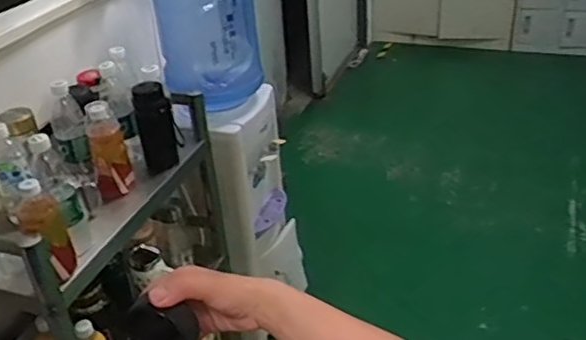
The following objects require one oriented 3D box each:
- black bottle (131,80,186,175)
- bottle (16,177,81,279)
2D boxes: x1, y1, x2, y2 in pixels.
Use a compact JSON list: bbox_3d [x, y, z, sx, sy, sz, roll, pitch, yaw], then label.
[{"bbox_3d":[-0.285,-0.099,1.337,0.087,0.191,0.072,-10,33,-9],"label":"black bottle"},{"bbox_3d":[-0.408,0.092,1.030,0.065,0.172,0.080,-19,35,-22],"label":"bottle"}]

